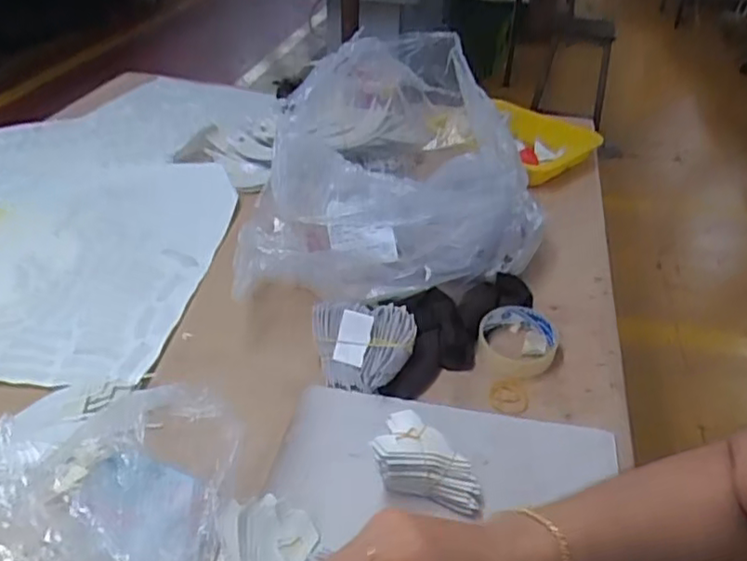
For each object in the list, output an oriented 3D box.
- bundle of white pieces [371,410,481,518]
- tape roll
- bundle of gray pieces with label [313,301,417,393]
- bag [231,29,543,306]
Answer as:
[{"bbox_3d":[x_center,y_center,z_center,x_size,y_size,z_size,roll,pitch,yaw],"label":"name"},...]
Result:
[{"bbox_3d":[0.047,0.155,0.541,0.089,0.053,0.056,8,38,8],"label":"bundle of white pieces"},{"bbox_3d":[0.155,0.065,0.682,0.081,0.026,0.092,8,38,8],"label":"tape roll"},{"bbox_3d":[-0.010,0.065,0.650,0.107,0.045,0.093,-2,63,3],"label":"bundle of gray pieces with label"},{"bbox_3d":[0.006,-0.184,0.855,0.348,0.221,0.488,-5,38,-8],"label":"bag"}]

